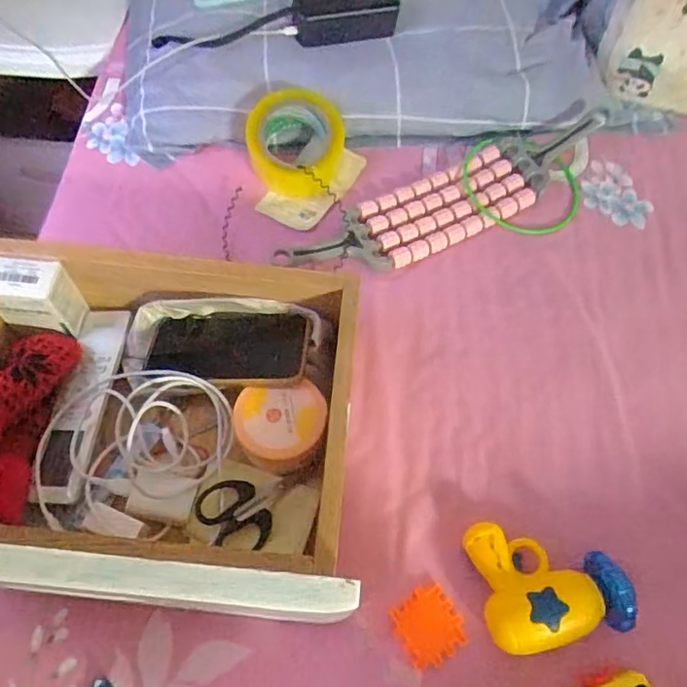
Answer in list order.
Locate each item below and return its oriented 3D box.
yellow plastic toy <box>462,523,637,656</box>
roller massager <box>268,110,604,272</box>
[{"bbox_3d":[0.165,0.197,0.466,0.106,0.047,0.106,-10,64,-7],"label":"yellow plastic toy"},{"bbox_3d":[0.110,-0.164,0.638,0.379,0.048,0.103,-23,64,3],"label":"roller massager"}]

